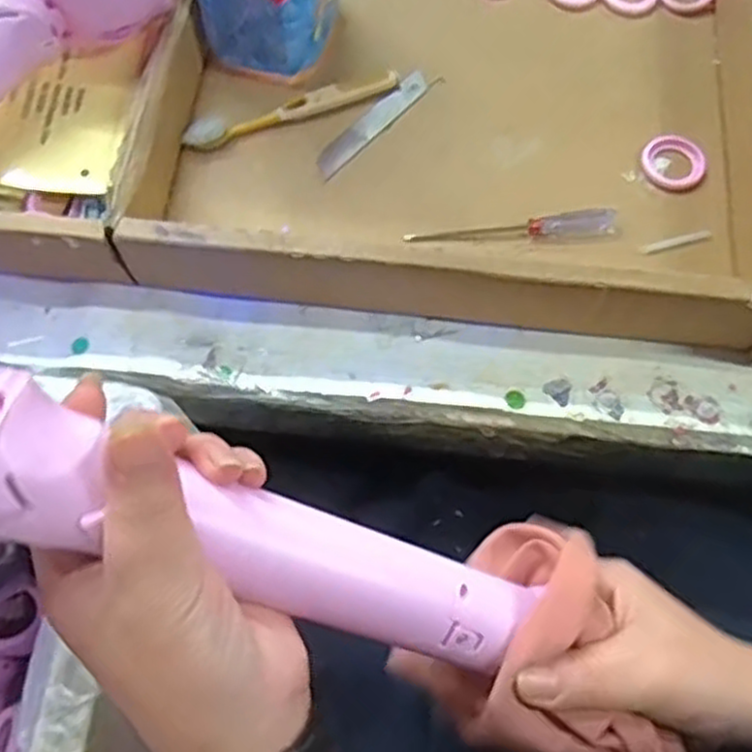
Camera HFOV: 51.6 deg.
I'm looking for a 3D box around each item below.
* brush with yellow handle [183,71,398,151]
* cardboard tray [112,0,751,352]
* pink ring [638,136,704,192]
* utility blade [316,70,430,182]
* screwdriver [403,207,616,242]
[{"bbox_3d":[-0.052,-0.166,0.483,0.136,0.012,0.018,-19,69,-9],"label":"brush with yellow handle"},{"bbox_3d":[0.058,-0.211,0.481,0.340,0.058,0.372,7,68,2],"label":"cardboard tray"},{"bbox_3d":[0.180,-0.130,0.471,0.038,0.010,0.036,0,68,-1],"label":"pink ring"},{"bbox_3d":[-0.001,-0.158,0.483,0.016,0.004,0.099,42,71,2],"label":"utility blade"},{"bbox_3d":[0.078,-0.088,0.449,0.119,0.009,0.017,-1,68,-1],"label":"screwdriver"}]

